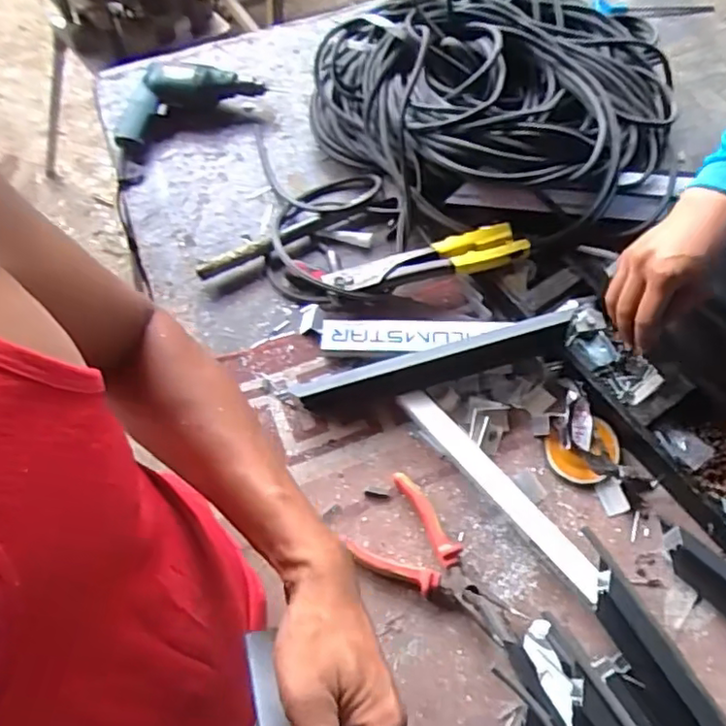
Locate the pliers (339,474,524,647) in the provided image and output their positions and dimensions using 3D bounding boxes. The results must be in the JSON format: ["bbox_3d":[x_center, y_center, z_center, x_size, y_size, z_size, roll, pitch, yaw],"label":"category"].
[{"bbox_3d":[0.073,0.207,0.637,0.181,0.024,0.095,39,69,18],"label":"pliers"}]

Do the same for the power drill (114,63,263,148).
[{"bbox_3d":[-0.267,-0.395,0.927,0.230,0.074,0.077,-22,65,-12],"label":"power drill"}]

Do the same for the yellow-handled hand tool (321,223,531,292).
[{"bbox_3d":[0.077,-0.126,0.762,0.250,0.051,0.048,-9,63,-6],"label":"yellow-handled hand tool"}]

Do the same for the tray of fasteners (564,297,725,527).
[{"bbox_3d":[0.351,0.063,0.695,0.101,0.043,0.330,-26,66,-13],"label":"tray of fasteners"}]

